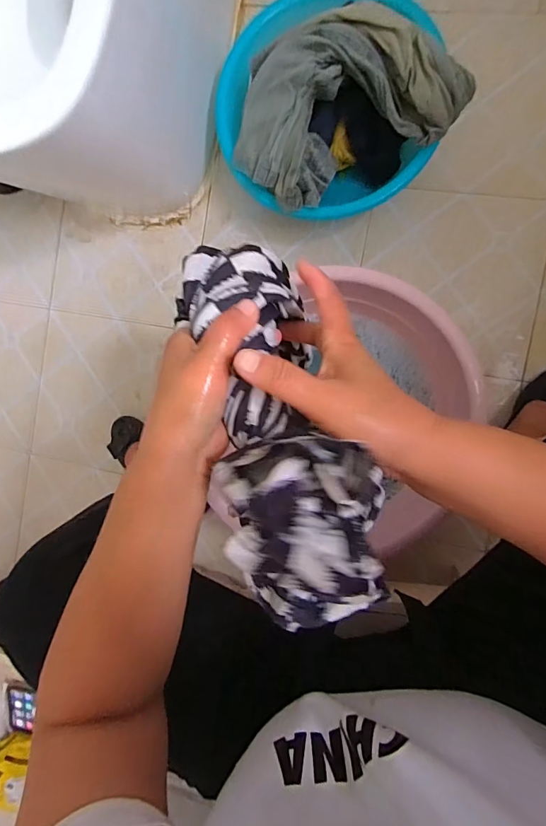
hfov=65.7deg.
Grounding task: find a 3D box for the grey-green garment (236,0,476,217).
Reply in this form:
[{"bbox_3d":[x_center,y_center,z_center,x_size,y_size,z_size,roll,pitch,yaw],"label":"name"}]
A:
[{"bbox_3d":[0.086,-0.435,0.589,0.303,0.088,0.223,-29,87,9],"label":"grey-green garment"}]

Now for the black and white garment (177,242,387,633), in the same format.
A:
[{"bbox_3d":[0.000,-0.006,0.278,0.091,0.088,0.262,-19,66,8],"label":"black and white garment"}]

